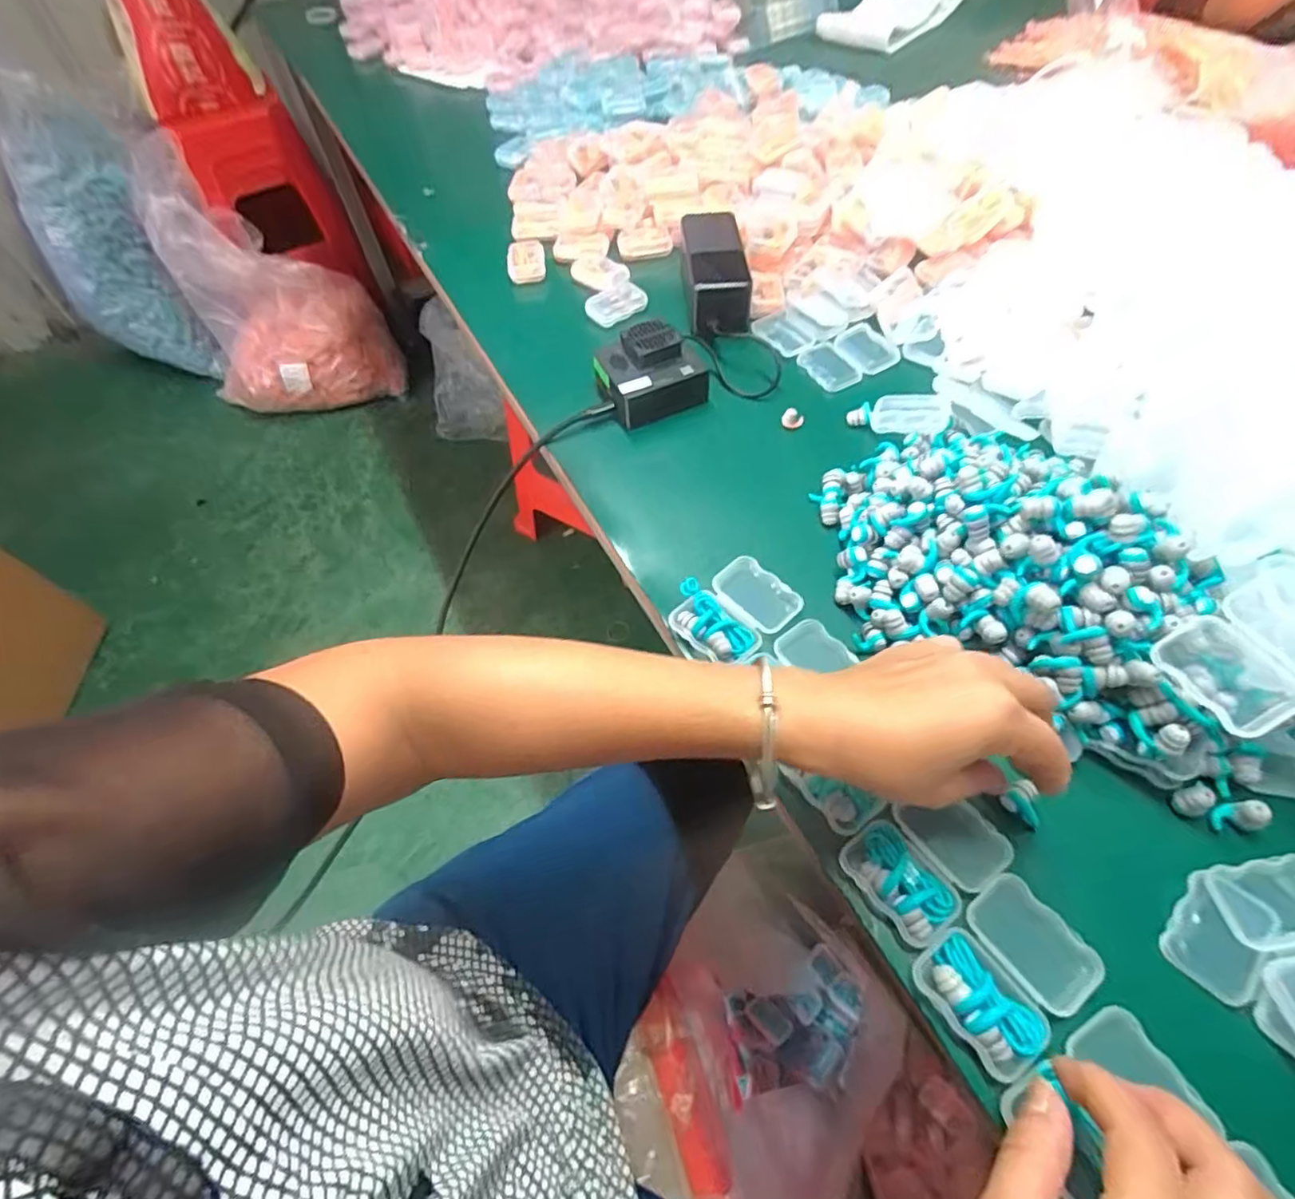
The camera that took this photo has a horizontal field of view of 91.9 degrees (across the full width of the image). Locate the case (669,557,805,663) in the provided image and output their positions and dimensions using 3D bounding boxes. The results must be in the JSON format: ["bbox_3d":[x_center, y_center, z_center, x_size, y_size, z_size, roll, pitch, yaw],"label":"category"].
[{"bbox_3d":[0.056,0.009,0.410,0.077,0.029,0.058,-37,63,-20],"label":"case"}]

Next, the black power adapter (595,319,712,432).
[{"bbox_3d":[0.001,-0.190,0.518,0.078,0.049,0.065,-21,59,-11],"label":"black power adapter"}]

